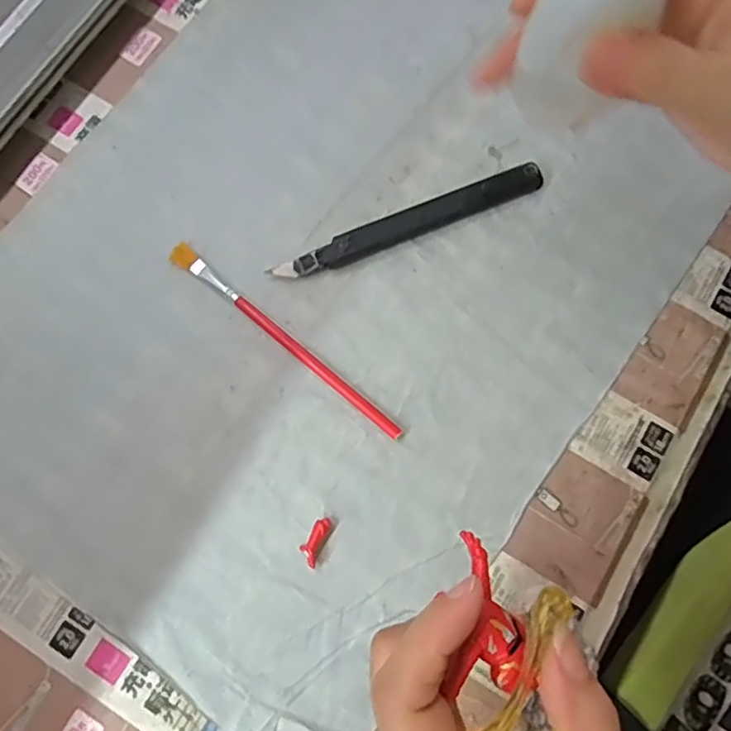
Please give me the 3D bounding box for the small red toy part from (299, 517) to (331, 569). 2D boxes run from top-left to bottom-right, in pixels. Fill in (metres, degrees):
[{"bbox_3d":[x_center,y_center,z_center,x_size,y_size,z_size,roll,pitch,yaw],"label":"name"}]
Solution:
[{"bbox_3d":[-0.024,0.083,0.285,0.009,0.007,0.023,22,79,5],"label":"small red toy part"}]

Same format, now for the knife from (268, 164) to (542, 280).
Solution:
[{"bbox_3d":[0.023,-0.074,0.317,0.147,0.012,0.013,-22,79,-4],"label":"knife"}]

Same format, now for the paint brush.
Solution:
[{"bbox_3d":[-0.041,-0.014,0.308,0.151,0.004,0.012,37,81,8],"label":"paint brush"}]

